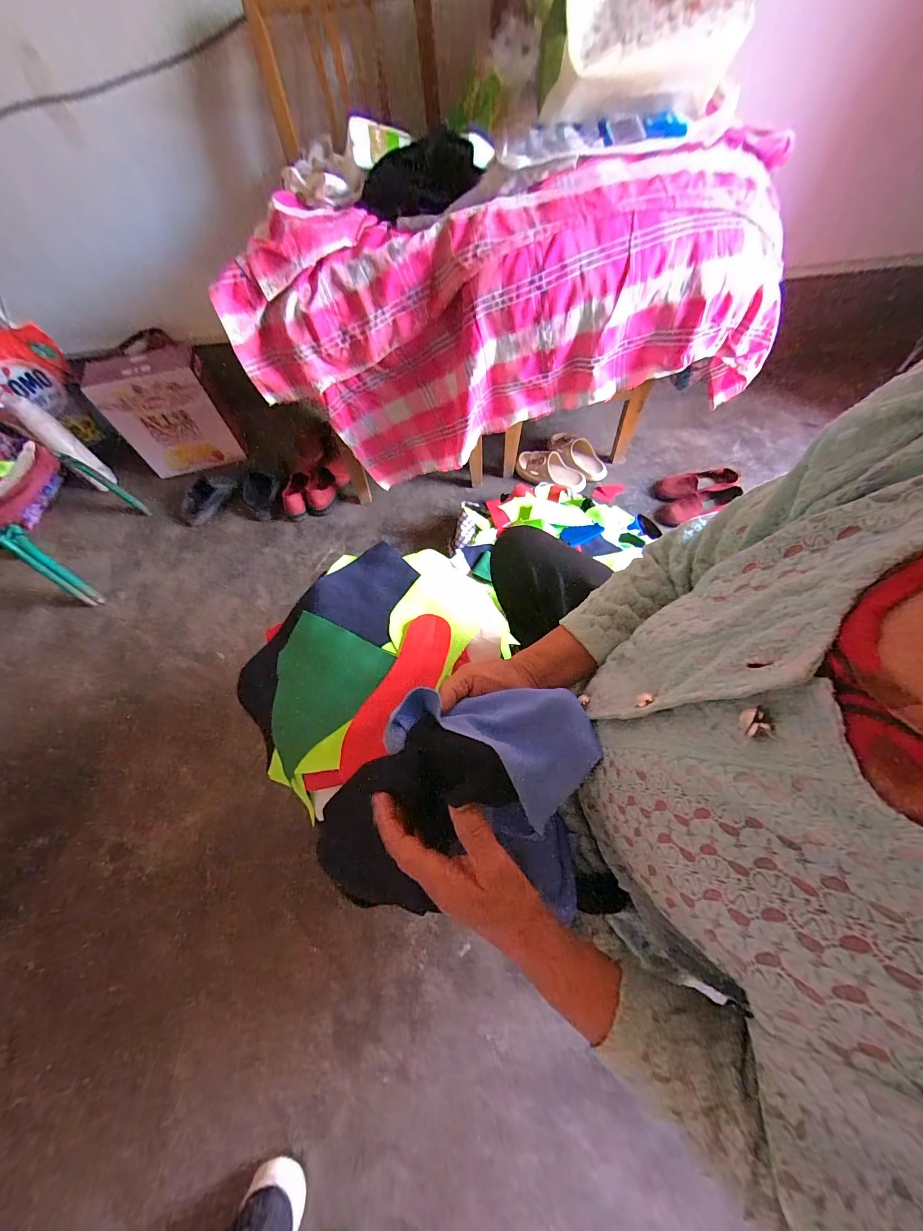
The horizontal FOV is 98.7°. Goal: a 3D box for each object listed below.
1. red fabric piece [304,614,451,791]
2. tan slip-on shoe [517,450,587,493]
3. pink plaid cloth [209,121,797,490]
[{"bbox_3d":[-0.087,0.106,0.477,0.077,0.033,0.238,28,66,16],"label":"red fabric piece"},{"bbox_3d":[0.276,-0.447,1.219,0.221,0.083,0.063,22,65,14],"label":"tan slip-on shoe"},{"bbox_3d":[0.101,-0.628,0.908,1.117,0.506,0.299,-7,61,-1],"label":"pink plaid cloth"}]

